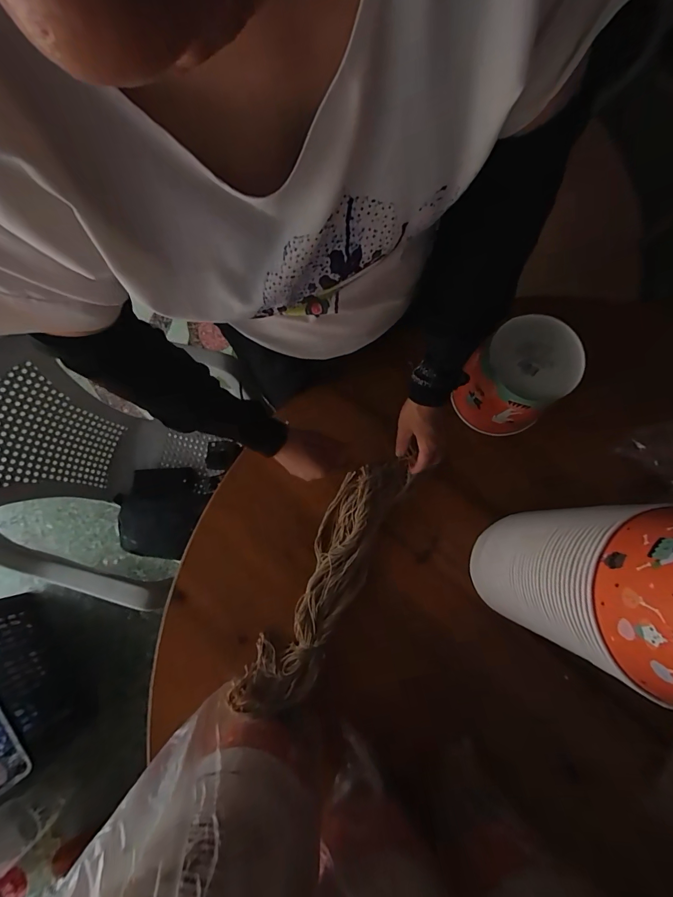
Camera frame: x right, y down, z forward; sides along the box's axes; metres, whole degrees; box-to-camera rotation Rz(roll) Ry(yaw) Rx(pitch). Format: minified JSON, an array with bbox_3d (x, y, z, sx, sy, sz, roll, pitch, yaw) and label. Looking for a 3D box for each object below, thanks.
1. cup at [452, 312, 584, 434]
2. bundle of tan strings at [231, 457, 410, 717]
[{"bbox_3d":[0.267,-0.106,0.581,0.125,0.132,0.134,0,78,0],"label":"cup"},{"bbox_3d":[-0.015,0.197,0.580,0.095,0.043,0.412,28,78,5],"label":"bundle of tan strings"}]

